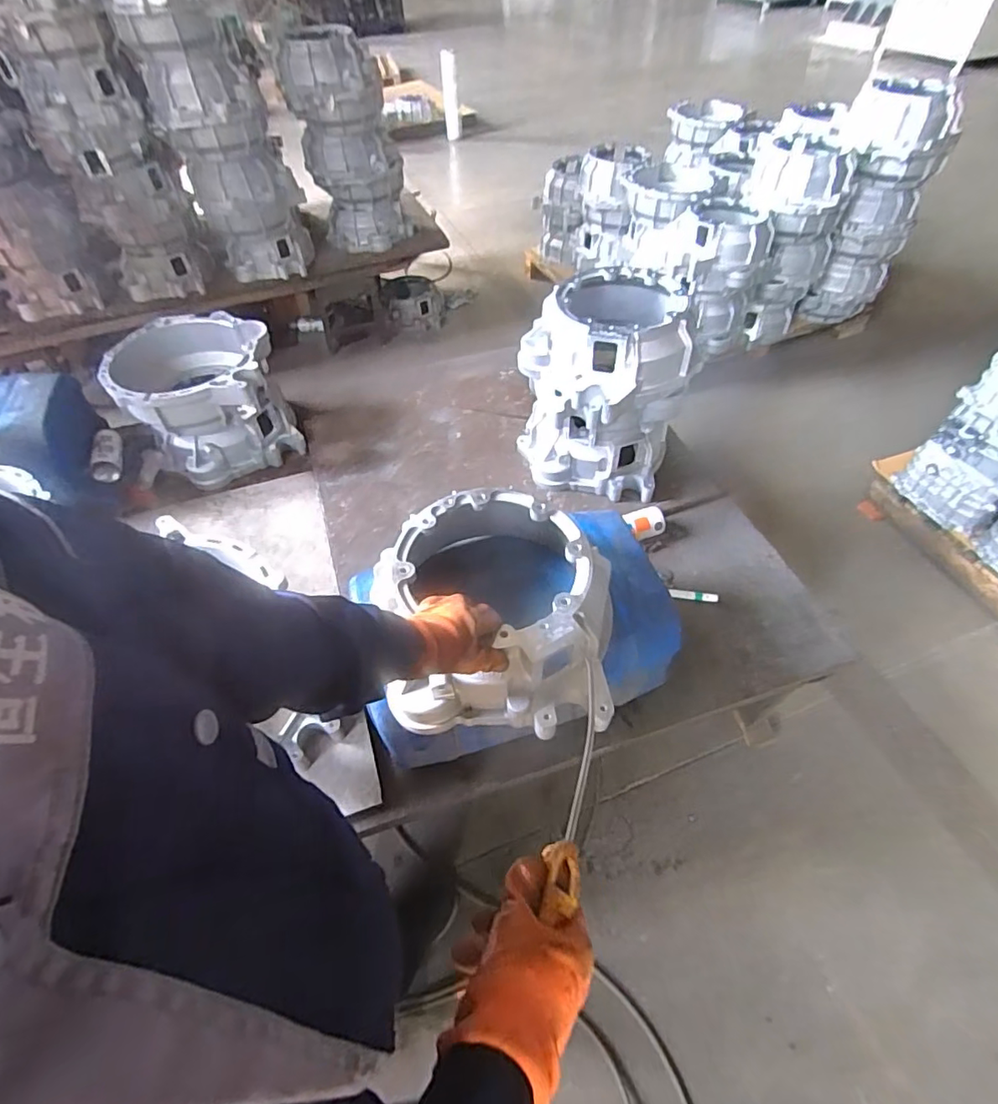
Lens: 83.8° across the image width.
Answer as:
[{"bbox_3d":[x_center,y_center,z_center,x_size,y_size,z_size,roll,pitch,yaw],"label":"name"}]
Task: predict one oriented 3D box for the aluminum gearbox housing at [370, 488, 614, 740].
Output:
[{"bbox_3d":[0.005,0.059,0.727,0.277,0.120,0.319,1,53,3],"label":"aluminum gearbox housing"}]

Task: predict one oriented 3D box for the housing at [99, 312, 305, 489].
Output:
[{"bbox_3d":[-0.684,-0.365,1.312,0.327,0.252,0.339,-26,55,-18],"label":"housing"}]

